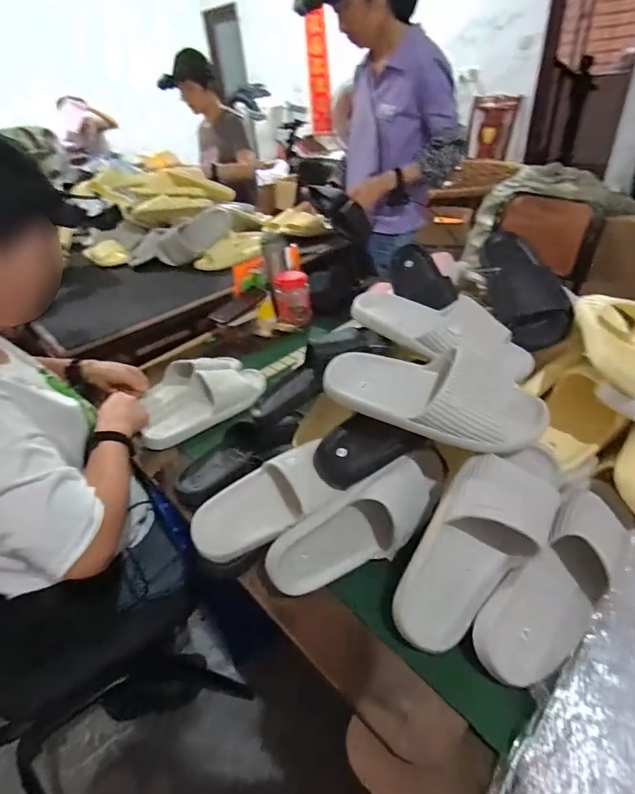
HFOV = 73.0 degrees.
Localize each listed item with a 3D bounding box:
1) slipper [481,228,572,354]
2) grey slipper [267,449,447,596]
[{"bbox_3d":[0.331,-0.172,0.705,0.095,0.058,0.235,-5,54,1],"label":"slipper"},{"bbox_3d":[0.062,0.170,0.577,0.275,0.103,0.080,-31,13,-10],"label":"grey slipper"}]

